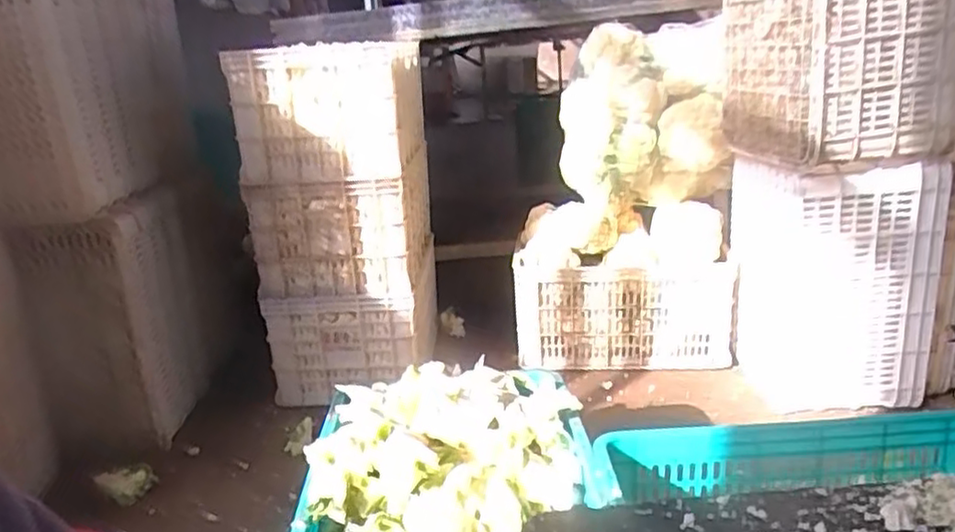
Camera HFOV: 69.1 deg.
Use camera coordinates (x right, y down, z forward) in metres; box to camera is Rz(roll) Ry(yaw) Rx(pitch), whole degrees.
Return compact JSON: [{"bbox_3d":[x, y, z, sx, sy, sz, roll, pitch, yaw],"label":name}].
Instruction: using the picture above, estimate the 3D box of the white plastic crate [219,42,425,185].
[{"bbox_3d":[-0.316,-0.376,1.635,0.357,0.268,0.497,-2,18,5],"label":"white plastic crate"}]

